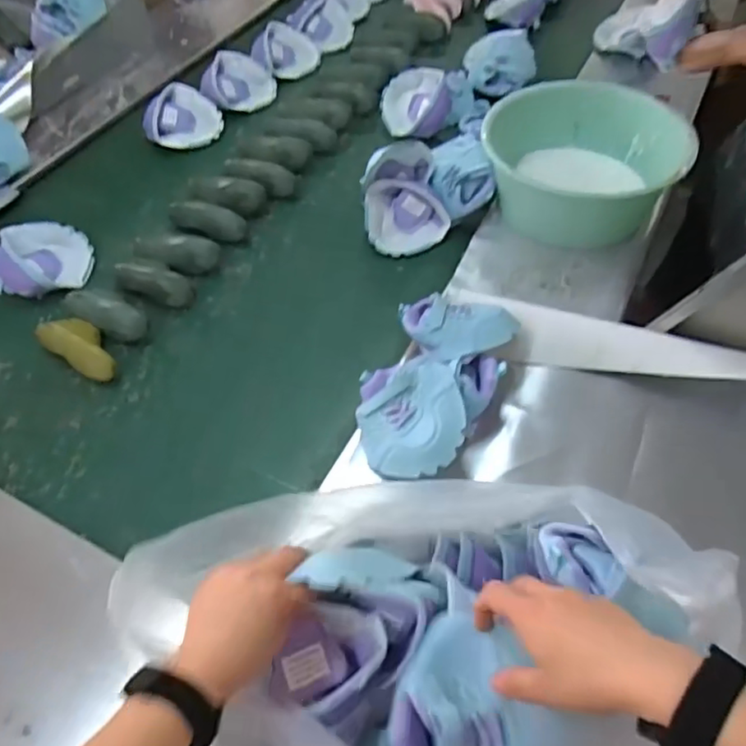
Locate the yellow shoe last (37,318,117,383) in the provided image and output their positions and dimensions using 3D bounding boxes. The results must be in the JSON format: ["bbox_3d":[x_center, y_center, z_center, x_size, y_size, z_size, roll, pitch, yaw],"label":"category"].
[{"bbox_3d":[-0.403,-0.036,0.873,0.132,0.043,0.064,31,61,23],"label":"yellow shoe last"}]

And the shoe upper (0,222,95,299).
[{"bbox_3d":[-0.511,-0.177,0.964,0.124,0.051,0.127,-9,54,-4],"label":"shoe upper"}]

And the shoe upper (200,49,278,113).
[{"bbox_3d":[-0.273,-0.593,1.247,0.149,0.062,0.115,-9,54,-4],"label":"shoe upper"}]

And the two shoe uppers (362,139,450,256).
[{"bbox_3d":[0.052,-0.286,0.990,0.138,0.080,0.163,-1,54,2],"label":"two shoe uppers"}]

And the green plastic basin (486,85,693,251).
[{"bbox_3d":[0.324,-0.335,0.978,0.262,0.130,0.278,-1,54,2],"label":"green plastic basin"}]

